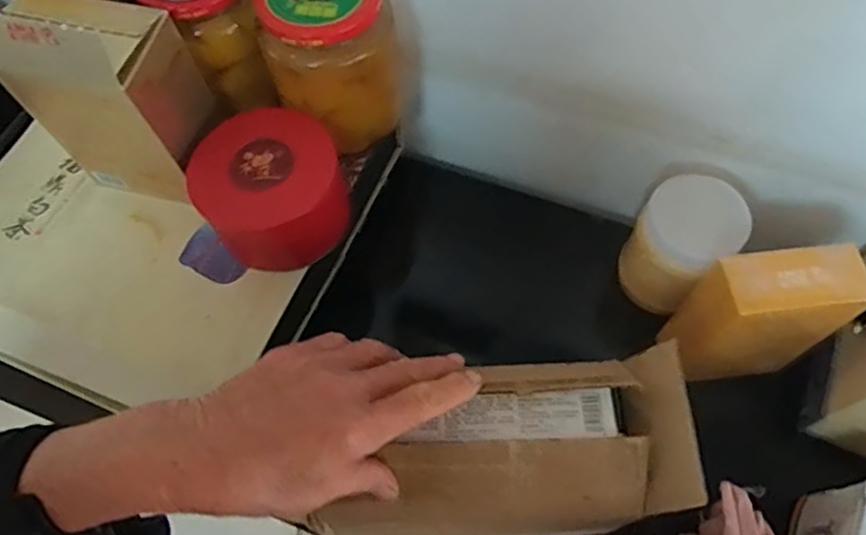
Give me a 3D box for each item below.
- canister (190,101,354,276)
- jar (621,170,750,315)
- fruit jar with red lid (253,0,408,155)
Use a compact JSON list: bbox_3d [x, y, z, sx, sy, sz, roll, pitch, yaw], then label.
[{"bbox_3d":[-0.121,-0.057,0.476,0.096,0.069,0.100,0,63,1],"label":"canister"},{"bbox_3d":[0.181,-0.017,0.475,0.064,0.088,0.064,39,70,18],"label":"jar"},{"bbox_3d":[-0.073,-0.154,0.474,0.085,0.118,0.084,0,63,1],"label":"fruit jar with red lid"}]

